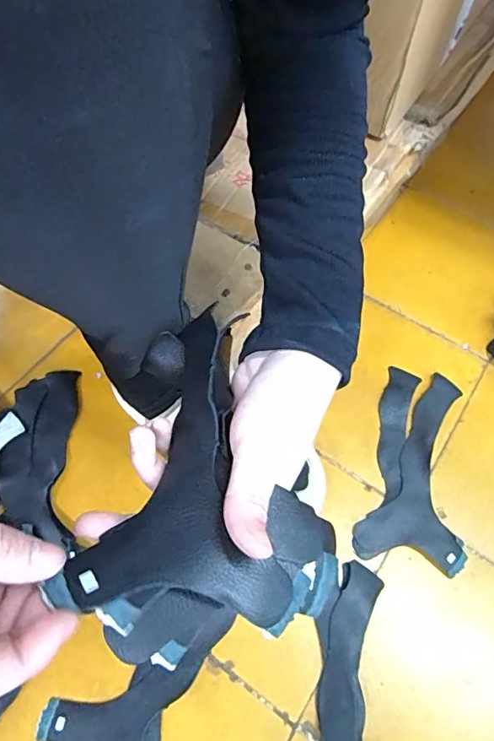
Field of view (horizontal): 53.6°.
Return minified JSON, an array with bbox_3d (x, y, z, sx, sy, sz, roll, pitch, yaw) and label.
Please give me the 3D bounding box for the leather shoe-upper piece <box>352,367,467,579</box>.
[{"bbox_3d":[0.165,0.090,0.487,0.090,0.010,0.195,12,61,5],"label":"leather shoe-upper piece"}]

